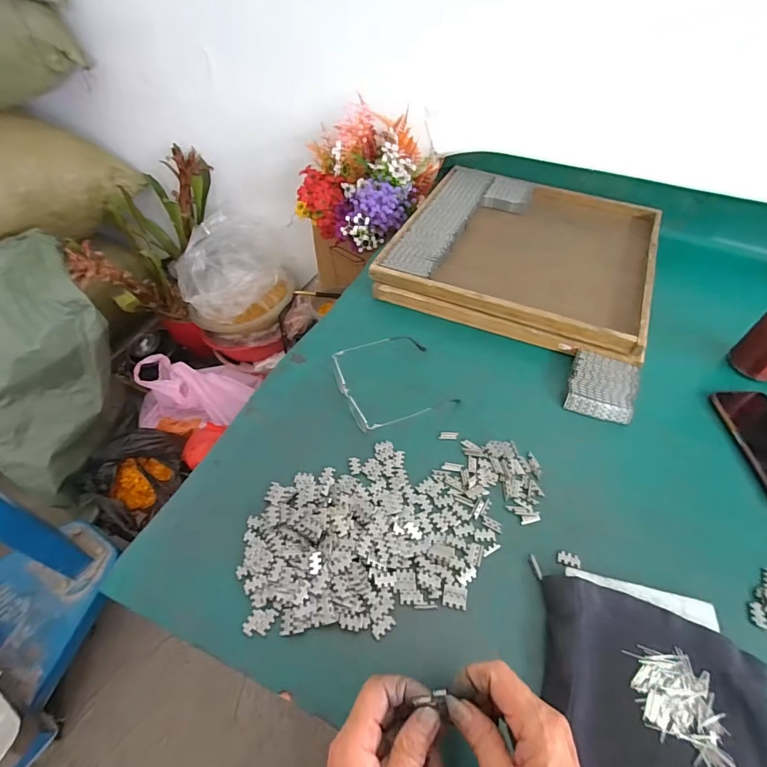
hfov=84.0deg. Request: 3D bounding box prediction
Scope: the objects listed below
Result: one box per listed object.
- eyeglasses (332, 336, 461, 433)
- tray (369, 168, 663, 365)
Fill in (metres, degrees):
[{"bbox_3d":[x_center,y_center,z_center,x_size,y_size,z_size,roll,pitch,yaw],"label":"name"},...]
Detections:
[{"bbox_3d":[0.011,-0.008,0.562,0.139,0.032,0.131,-22,54,-18],"label":"eyeglasses"},{"bbox_3d":[0.239,-0.231,0.738,0.400,0.061,0.400,18,52,13],"label":"tray"}]

